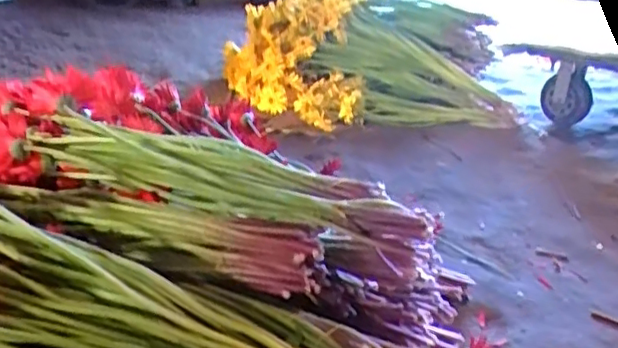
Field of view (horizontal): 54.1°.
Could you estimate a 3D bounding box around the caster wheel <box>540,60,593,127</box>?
[{"bbox_3d":[0.664,-0.201,1.560,0.126,0.165,0.043,15,29,25],"label":"caster wheel"}]

